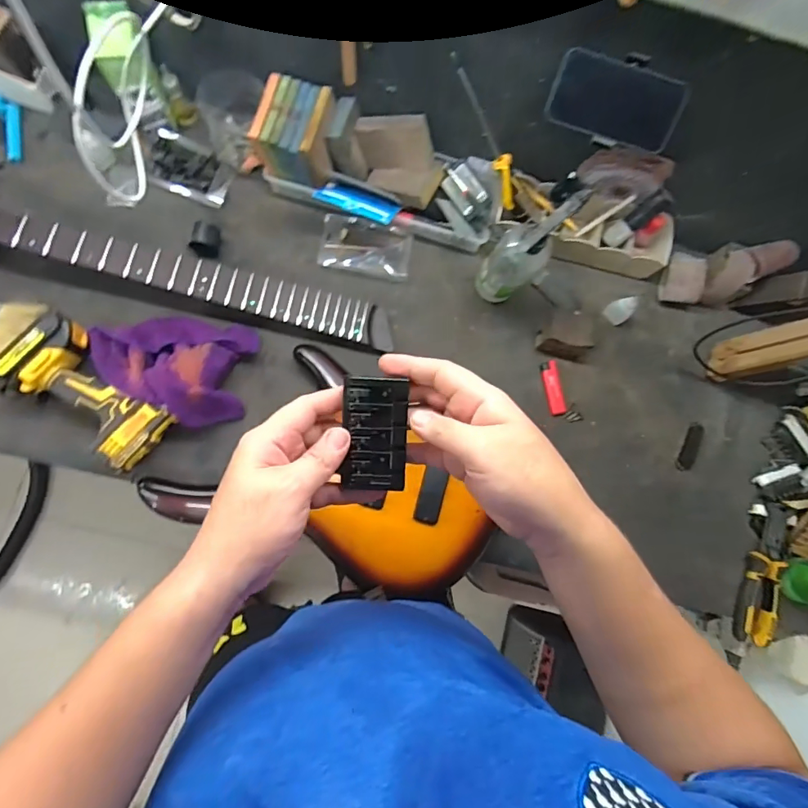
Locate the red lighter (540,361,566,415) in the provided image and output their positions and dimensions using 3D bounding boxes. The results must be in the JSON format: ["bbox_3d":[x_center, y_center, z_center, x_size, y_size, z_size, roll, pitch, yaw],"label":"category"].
[{"bbox_3d":[0.231,-0.025,0.729,0.025,0.007,0.083,-12,78,8],"label":"red lighter"}]

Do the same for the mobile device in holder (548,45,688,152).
[{"bbox_3d":[0.243,-0.347,0.542,0.145,0.011,0.072,16,122,-1],"label":"mobile device in holder"}]

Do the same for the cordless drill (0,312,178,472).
[{"bbox_3d":[-0.411,-0.012,0.628,0.207,0.078,0.111,41,78,2],"label":"cordless drill"}]

